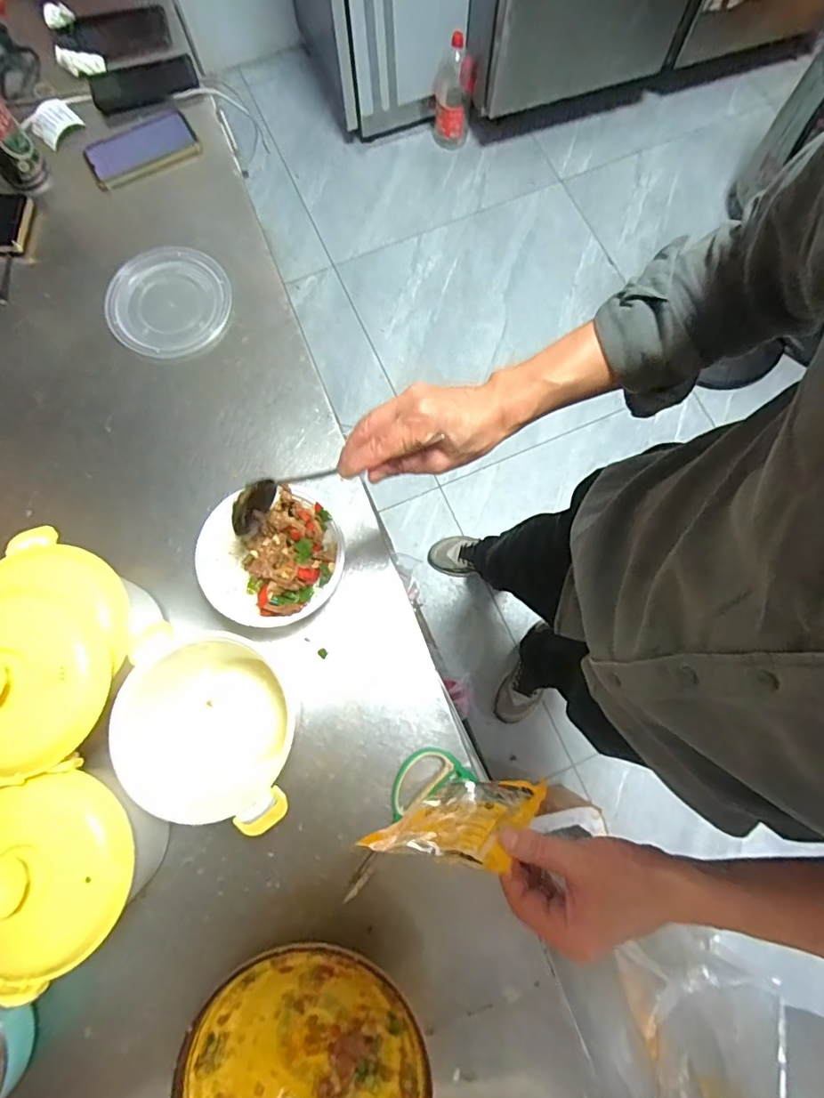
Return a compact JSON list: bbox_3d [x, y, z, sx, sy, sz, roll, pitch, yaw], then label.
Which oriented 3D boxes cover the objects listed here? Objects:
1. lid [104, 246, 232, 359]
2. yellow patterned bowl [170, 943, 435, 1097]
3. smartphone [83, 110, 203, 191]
[{"bbox_3d":[-0.335,-0.349,0.732,0.152,0.019,0.166,1,80,-4],"label":"lid"},{"bbox_3d":[-0.097,0.486,0.498,0.221,0.077,0.214,-7,76,-2],"label":"yellow patterned bowl"},{"bbox_3d":[-0.408,-0.604,0.786,0.160,0.014,0.076,-29,78,-6],"label":"smartphone"}]

